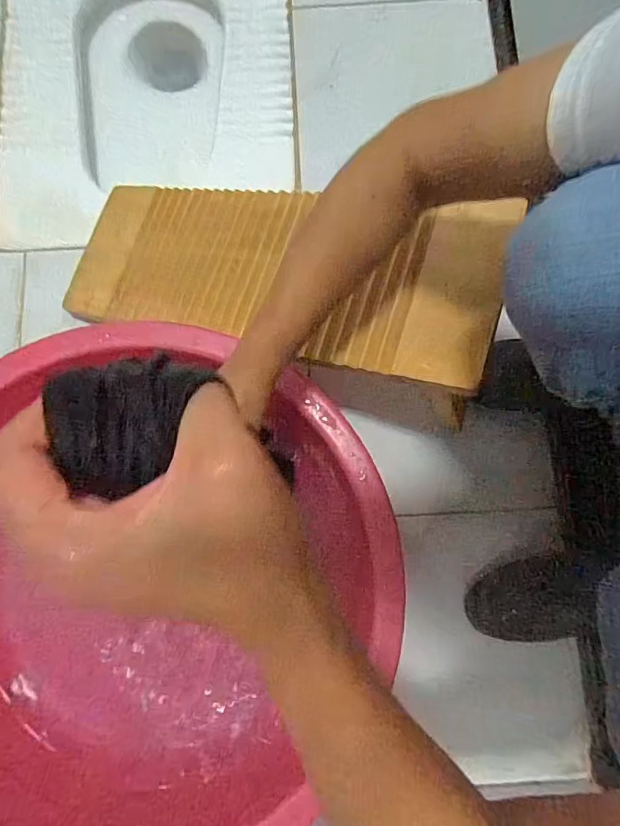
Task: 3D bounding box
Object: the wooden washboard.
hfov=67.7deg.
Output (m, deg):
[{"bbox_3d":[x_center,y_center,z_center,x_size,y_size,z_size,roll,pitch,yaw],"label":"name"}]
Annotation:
[{"bbox_3d":[-0.056,-0.163,0.525,0.516,0.035,0.193,17,78,25],"label":"wooden washboard"}]

